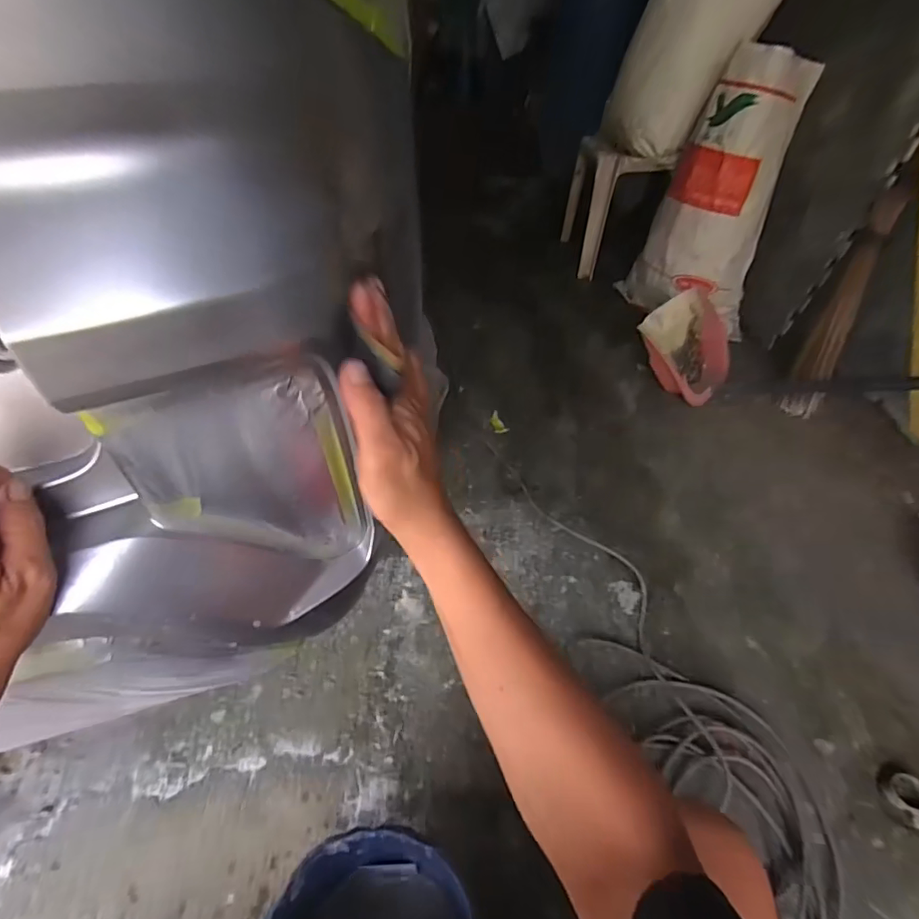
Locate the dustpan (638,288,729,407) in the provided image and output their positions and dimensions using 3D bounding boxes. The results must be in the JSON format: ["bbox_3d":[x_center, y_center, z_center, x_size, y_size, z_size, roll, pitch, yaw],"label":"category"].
[{"bbox_3d":[0.639,-0.319,1.472,0.286,0.098,0.275,-41,98,-24],"label":"dustpan"}]

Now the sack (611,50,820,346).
[{"bbox_3d":[0.730,-0.754,1.525,0.366,0.658,0.248,10,44,13],"label":"sack"}]

